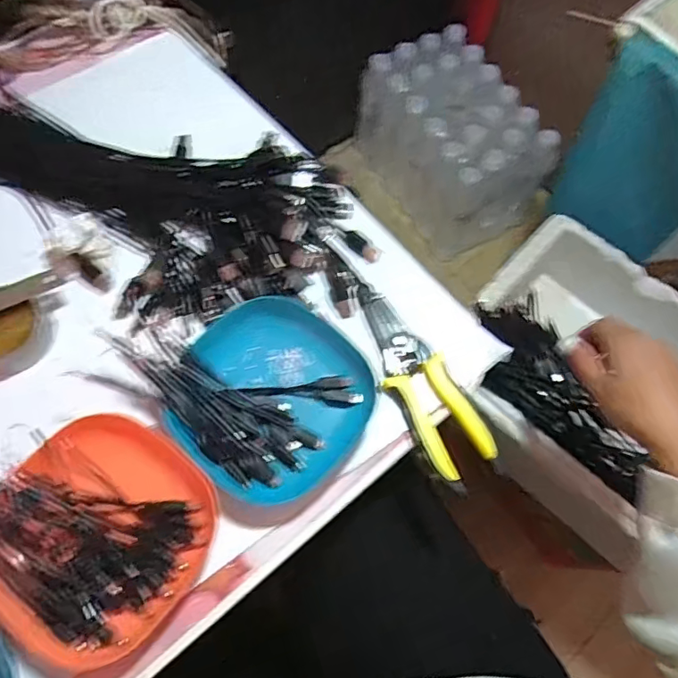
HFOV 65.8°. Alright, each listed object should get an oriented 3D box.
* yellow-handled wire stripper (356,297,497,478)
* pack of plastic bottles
[{"bbox_3d":[0.061,0.030,0.418,0.051,0.015,0.161,-26,72,-13],"label":"yellow-handled wire stripper"},{"bbox_3d":[0.215,-0.384,1.030,0.223,0.200,0.352,-26,71,-13],"label":"pack of plastic bottles"}]

